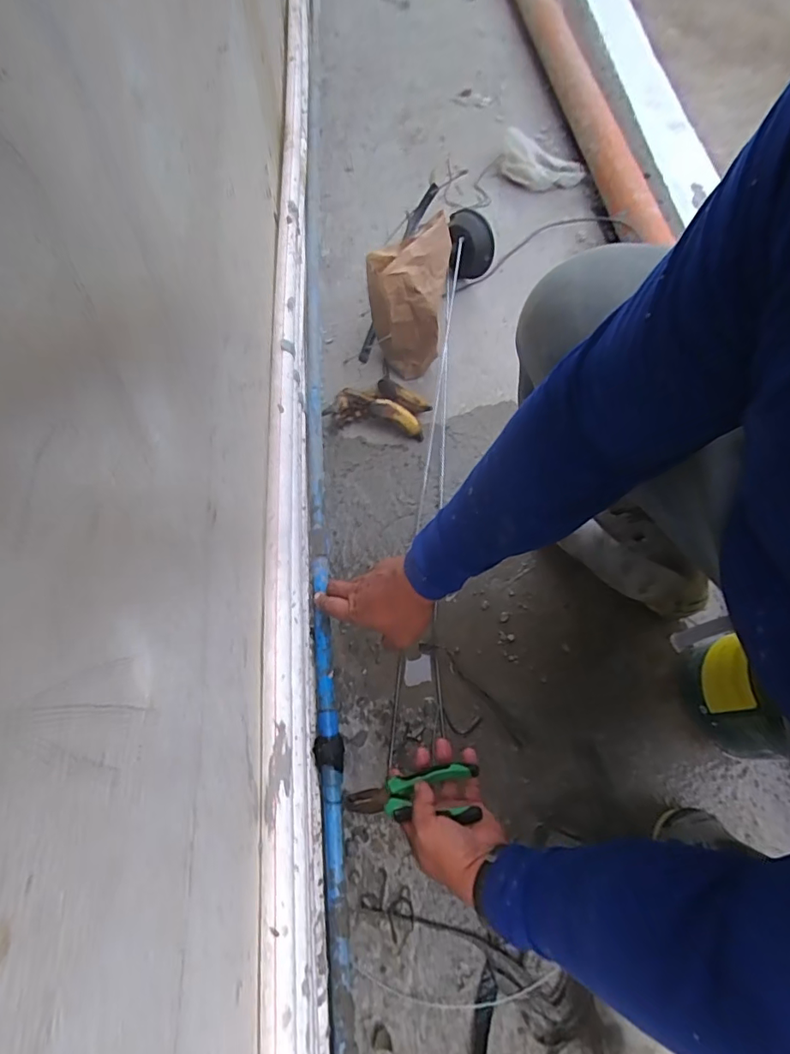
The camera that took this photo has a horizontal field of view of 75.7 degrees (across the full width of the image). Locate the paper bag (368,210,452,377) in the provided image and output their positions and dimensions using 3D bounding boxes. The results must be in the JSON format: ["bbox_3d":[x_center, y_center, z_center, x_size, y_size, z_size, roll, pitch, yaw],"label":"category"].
[{"bbox_3d":[0.019,-0.367,0.846,0.120,0.227,0.120,4,67,0],"label":"paper bag"}]

